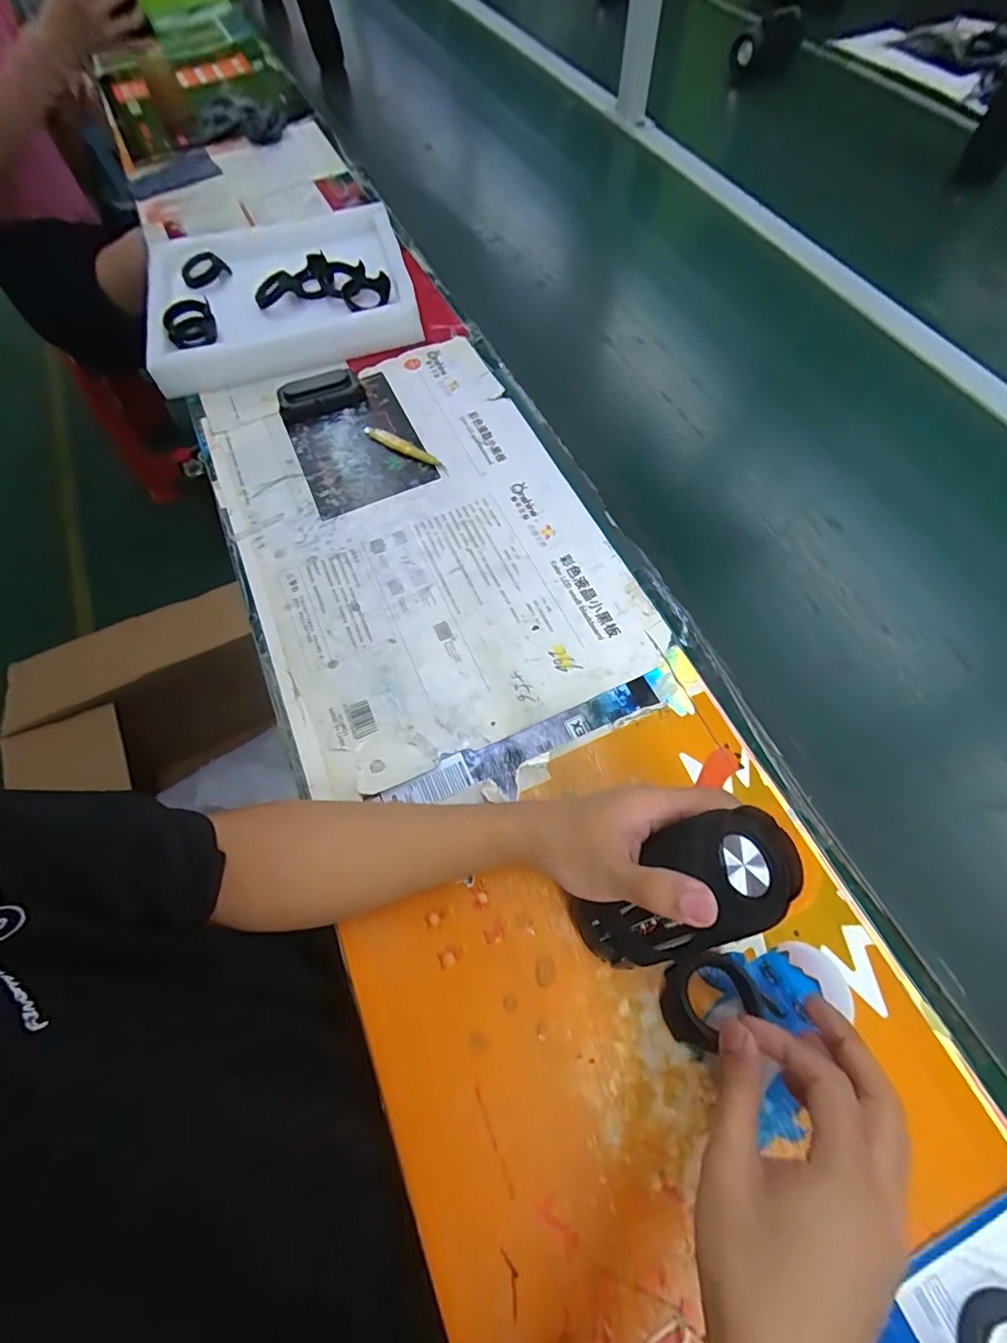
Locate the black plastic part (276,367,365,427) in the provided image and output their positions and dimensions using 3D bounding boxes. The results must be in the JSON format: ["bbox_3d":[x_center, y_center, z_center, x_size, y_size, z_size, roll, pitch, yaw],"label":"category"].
[{"bbox_3d":[-0.232,-0.349,0.631,0.107,0.030,0.039,-18,65,-7],"label":"black plastic part"}]

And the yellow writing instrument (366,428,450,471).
[{"bbox_3d":[-0.120,-0.274,0.609,0.123,0.012,0.016,34,70,17],"label":"yellow writing instrument"}]

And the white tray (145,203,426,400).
[{"bbox_3d":[-0.317,-0.551,0.710,0.345,0.042,0.310,-15,65,-5],"label":"white tray"}]

